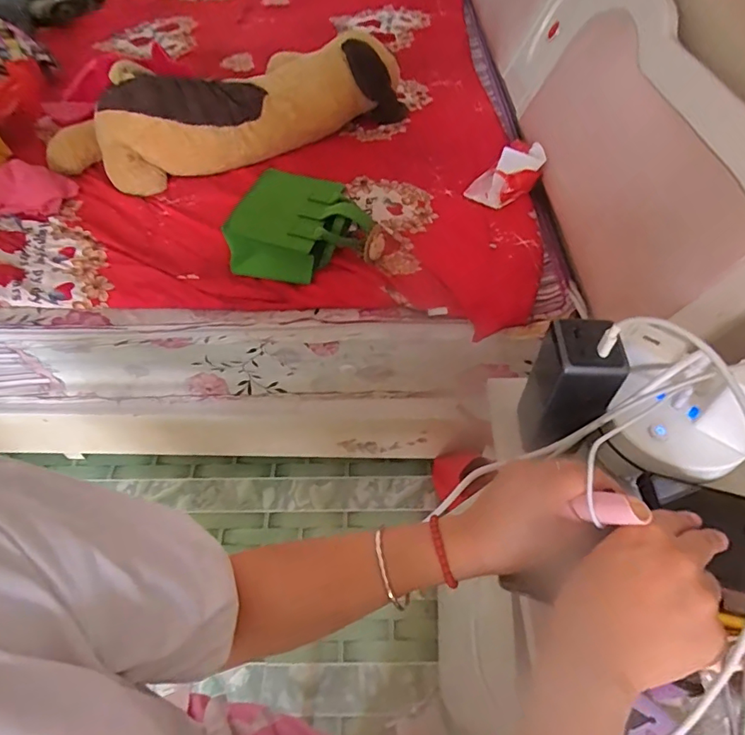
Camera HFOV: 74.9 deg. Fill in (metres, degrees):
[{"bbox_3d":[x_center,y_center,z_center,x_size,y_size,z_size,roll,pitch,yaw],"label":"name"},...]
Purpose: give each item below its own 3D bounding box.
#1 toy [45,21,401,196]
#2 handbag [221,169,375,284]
[{"bbox_3d":[-0.349,-0.665,1.228,0.879,0.172,0.256,-25,56,-17],"label":"toy"},{"bbox_3d":[-0.137,-0.272,0.961,0.255,0.113,0.231,8,53,7],"label":"handbag"}]

